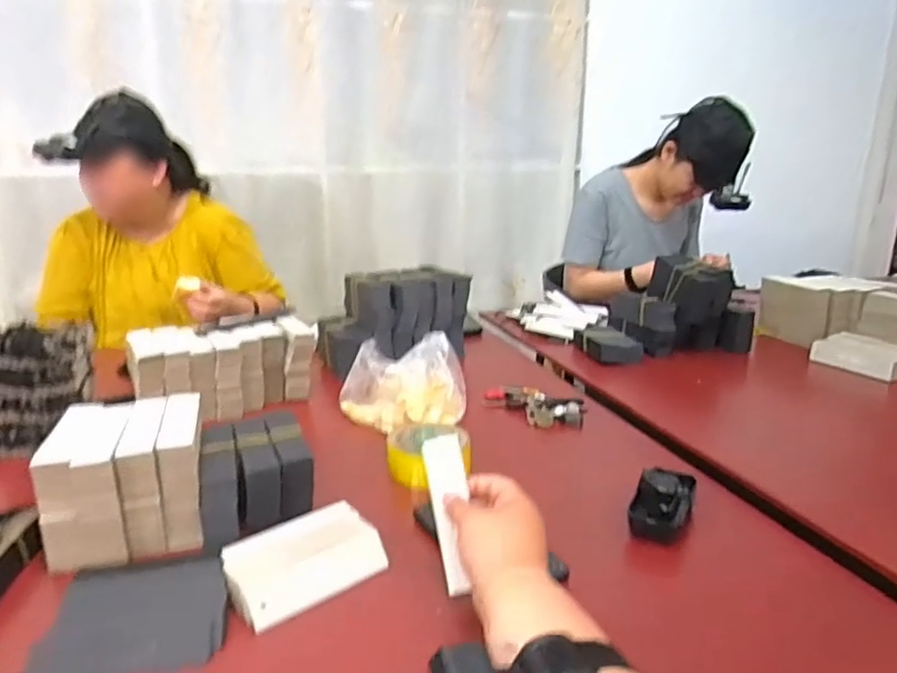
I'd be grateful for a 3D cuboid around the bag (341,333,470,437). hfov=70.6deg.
[{"bbox_3d":[-0.057,0.067,0.881,0.159,0.102,0.121,-6,18,-21],"label":"bag"}]

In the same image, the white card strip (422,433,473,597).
[{"bbox_3d":[0.003,0.148,0.534,0.035,0.128,0.008,-17,-24,17],"label":"white card strip"}]

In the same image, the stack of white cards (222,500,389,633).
[{"bbox_3d":[-0.130,0.197,0.567,0.132,0.026,0.095,-13,21,-37],"label":"stack of white cards"}]

